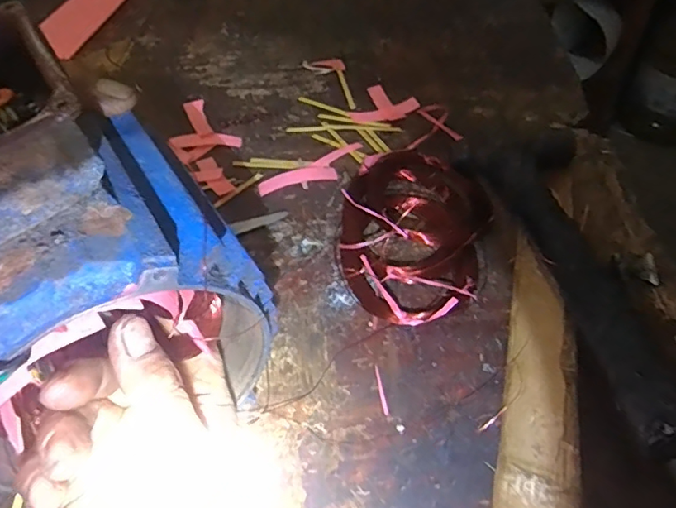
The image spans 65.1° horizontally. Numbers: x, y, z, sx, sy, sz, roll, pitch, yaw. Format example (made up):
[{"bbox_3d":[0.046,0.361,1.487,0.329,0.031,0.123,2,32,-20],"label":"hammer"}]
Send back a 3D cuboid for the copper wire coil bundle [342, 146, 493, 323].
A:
[{"bbox_3d":[0.056,-0.025,0.410,0.117,0.035,0.175,12,51,13],"label":"copper wire coil bundle"}]

